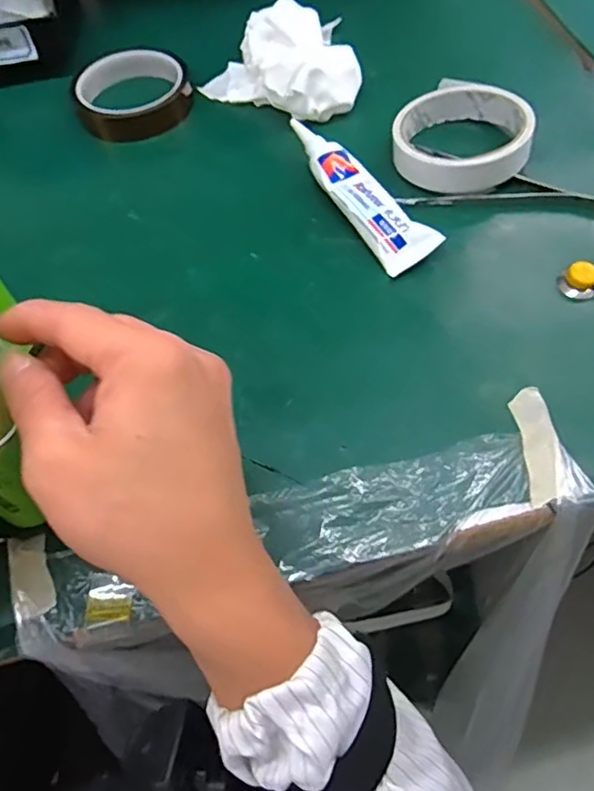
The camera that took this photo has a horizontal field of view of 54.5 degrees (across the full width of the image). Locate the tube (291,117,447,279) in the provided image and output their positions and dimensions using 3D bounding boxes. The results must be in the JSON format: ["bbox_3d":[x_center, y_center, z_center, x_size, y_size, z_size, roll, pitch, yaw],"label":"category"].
[{"bbox_3d":[0.038,-0.135,0.377,0.034,0.015,0.142,-27,62,-11],"label":"tube"}]

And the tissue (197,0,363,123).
[{"bbox_3d":[-0.005,-0.254,0.441,0.121,0.041,0.084,33,67,20],"label":"tissue"}]

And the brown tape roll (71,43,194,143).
[{"bbox_3d":[-0.129,-0.239,0.458,0.089,0.030,0.087,-1,60,3],"label":"brown tape roll"}]

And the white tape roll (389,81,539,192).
[{"bbox_3d":[0.108,-0.178,0.389,0.085,0.031,0.101,1,61,4],"label":"white tape roll"}]

